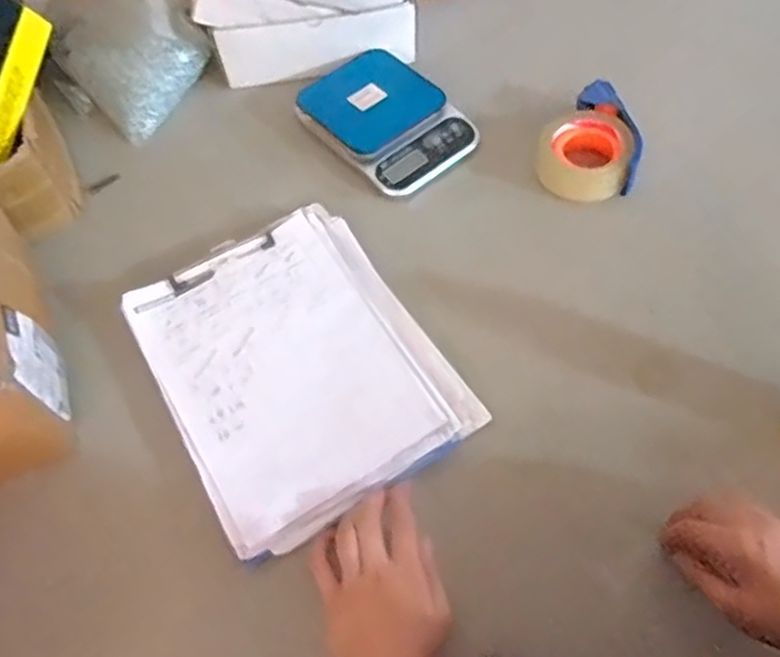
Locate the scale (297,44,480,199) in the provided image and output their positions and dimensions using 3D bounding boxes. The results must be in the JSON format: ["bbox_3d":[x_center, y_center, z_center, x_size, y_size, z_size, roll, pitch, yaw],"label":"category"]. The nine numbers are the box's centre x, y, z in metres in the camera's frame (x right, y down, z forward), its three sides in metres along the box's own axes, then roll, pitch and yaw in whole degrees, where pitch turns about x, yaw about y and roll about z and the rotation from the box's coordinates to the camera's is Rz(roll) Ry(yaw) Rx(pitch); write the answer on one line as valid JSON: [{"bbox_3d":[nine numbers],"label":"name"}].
[{"bbox_3d":[-0.002,-0.248,0.805,0.146,0.029,0.188,-41,65,-19],"label":"scale"}]

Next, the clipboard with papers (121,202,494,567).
[{"bbox_3d":[-0.090,0.029,0.658,0.246,0.019,0.303,-29,61,-13],"label":"clipboard with papers"}]

